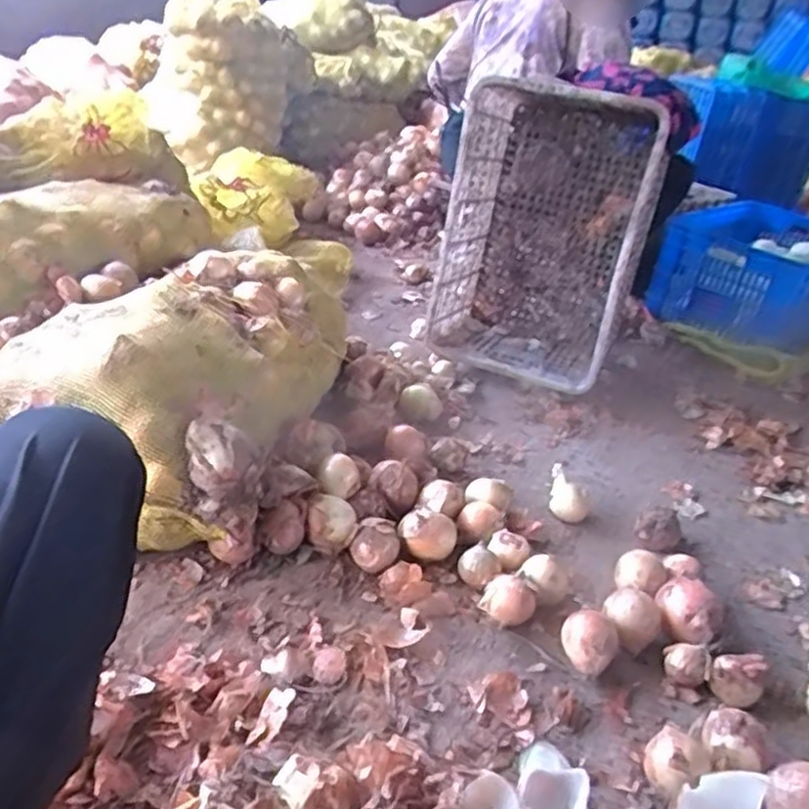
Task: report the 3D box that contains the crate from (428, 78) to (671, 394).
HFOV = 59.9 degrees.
[{"bbox_3d":[0.293,-0.352,1.451,0.355,0.550,0.362,18,32,15],"label":"crate"}]

